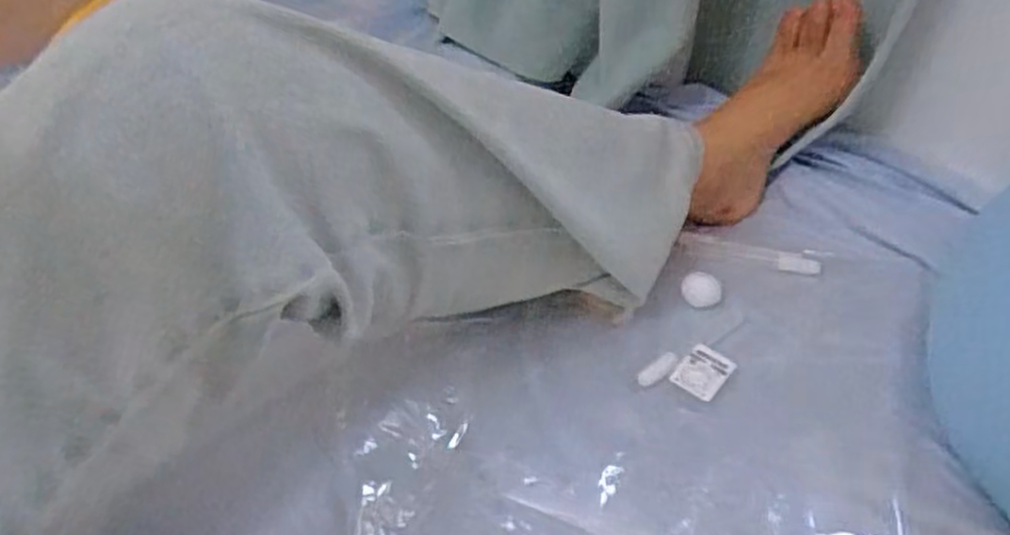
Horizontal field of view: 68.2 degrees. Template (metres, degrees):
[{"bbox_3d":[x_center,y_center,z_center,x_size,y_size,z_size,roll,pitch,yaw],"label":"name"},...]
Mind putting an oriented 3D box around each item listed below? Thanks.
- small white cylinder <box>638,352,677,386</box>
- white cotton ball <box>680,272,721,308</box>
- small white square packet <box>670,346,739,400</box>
[{"bbox_3d":[0.107,0.071,0.520,0.033,0.007,0.013,-31,46,-28],"label":"small white cylinder"},{"bbox_3d":[0.152,0.017,0.576,0.030,0.011,0.031,-3,39,3],"label":"white cotton ball"},{"bbox_3d":[0.136,0.071,0.511,0.031,0.004,0.038,34,61,22],"label":"small white square packet"}]

